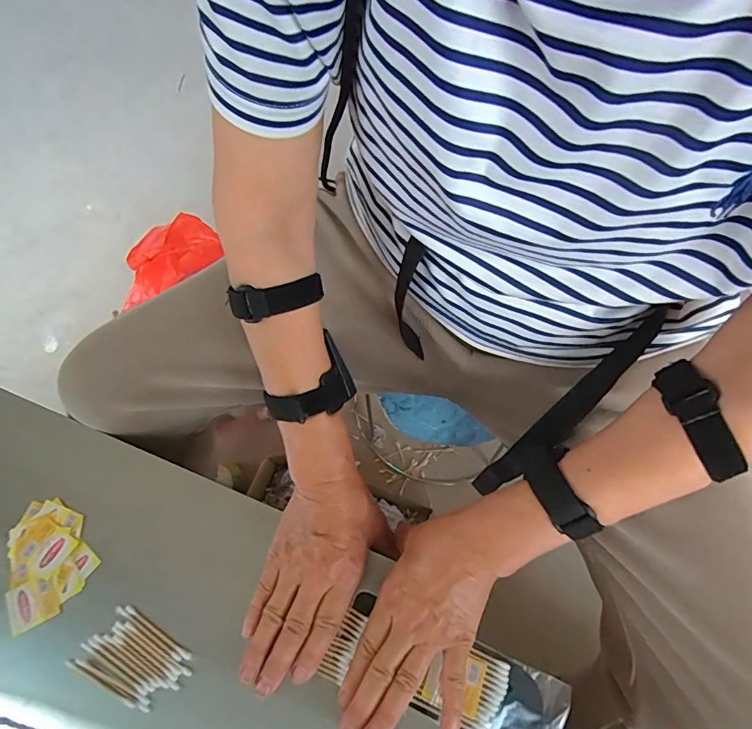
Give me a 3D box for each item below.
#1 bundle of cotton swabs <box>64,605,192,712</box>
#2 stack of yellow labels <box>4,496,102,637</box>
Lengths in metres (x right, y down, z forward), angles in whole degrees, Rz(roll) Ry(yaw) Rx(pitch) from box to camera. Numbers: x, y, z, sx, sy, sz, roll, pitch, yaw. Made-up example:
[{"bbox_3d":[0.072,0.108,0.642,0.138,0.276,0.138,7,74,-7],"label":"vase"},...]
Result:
[{"bbox_3d":[-0.203,0.246,0.394,0.087,0.004,0.058,28,71,14],"label":"bundle of cotton swabs"},{"bbox_3d":[-0.302,0.176,0.432,0.079,0.005,0.099,-32,69,-10],"label":"stack of yellow labels"}]

